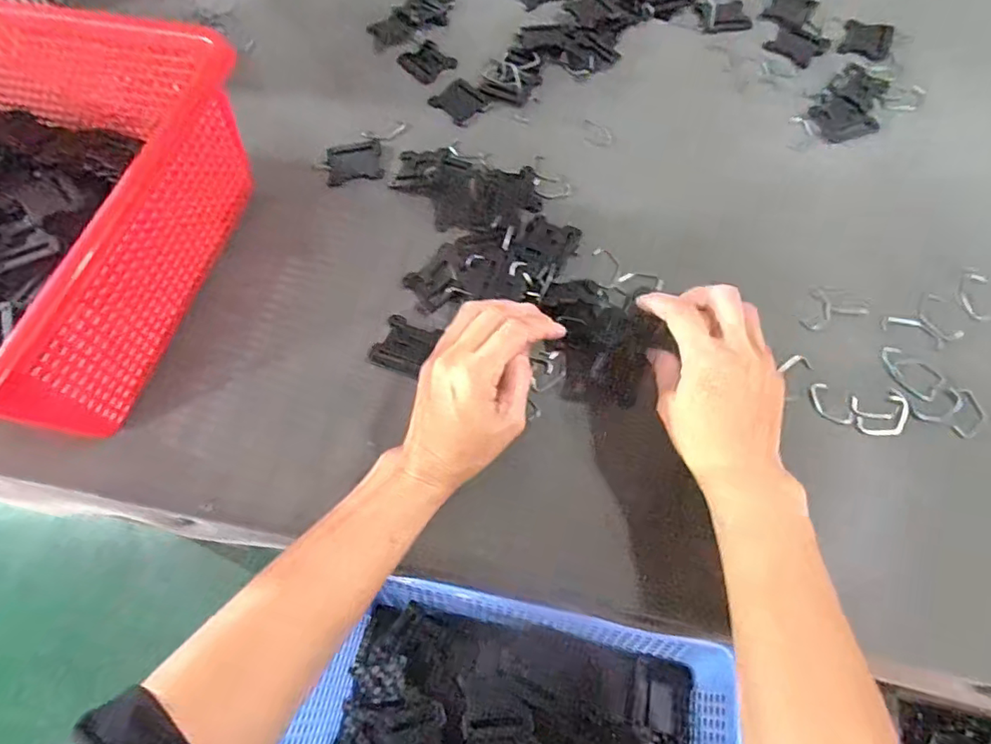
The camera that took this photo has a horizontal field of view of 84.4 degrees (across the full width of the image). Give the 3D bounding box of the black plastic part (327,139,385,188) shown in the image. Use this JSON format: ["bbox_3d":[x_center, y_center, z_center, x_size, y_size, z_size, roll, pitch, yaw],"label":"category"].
[{"bbox_3d":[-0.127,-0.190,0.493,0.047,0.004,0.053,-10,64,-2],"label":"black plastic part"}]

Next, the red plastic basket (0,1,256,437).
[{"bbox_3d":[-0.404,-0.131,0.410,0.390,0.128,0.313,10,65,8],"label":"red plastic basket"}]

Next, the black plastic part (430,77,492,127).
[{"bbox_3d":[-0.033,-0.259,0.522,0.042,0.004,0.050,-41,69,-15],"label":"black plastic part"}]

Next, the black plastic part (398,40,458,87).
[{"bbox_3d":[-0.068,-0.313,0.550,0.049,0.004,0.055,-40,69,-15],"label":"black plastic part"}]

